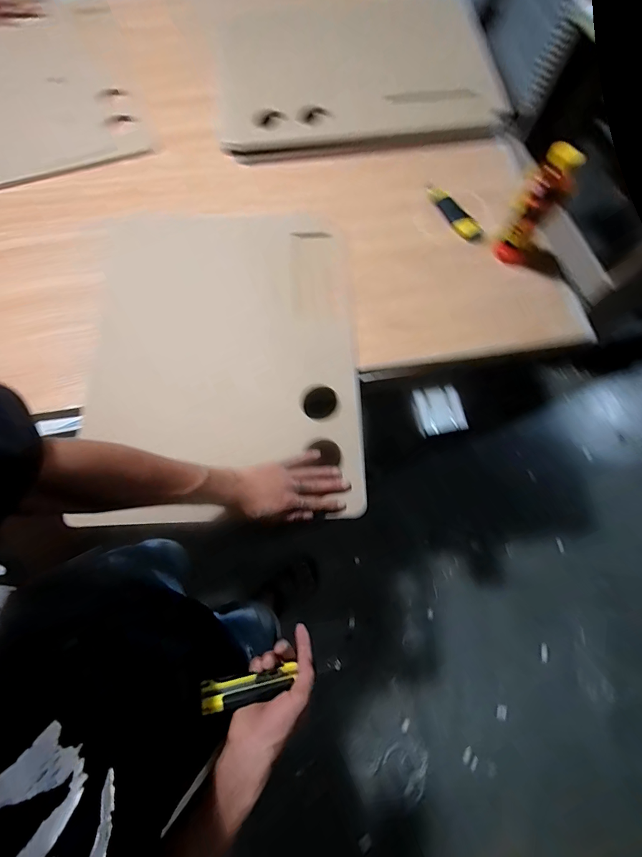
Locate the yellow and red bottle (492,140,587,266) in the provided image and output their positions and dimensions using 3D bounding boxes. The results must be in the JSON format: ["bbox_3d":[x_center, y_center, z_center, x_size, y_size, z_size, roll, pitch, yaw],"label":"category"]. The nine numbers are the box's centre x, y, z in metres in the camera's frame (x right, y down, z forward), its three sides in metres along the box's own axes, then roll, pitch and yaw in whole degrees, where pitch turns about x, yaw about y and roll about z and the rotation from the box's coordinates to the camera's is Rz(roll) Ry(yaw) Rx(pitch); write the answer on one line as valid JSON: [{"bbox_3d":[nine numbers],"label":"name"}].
[{"bbox_3d":[0.367,-0.378,0.641,0.071,0.200,0.055,33,73,10],"label":"yellow and red bottle"}]

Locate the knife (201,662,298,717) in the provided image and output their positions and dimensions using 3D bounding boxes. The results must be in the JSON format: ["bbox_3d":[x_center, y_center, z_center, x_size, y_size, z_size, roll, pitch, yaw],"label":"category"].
[{"bbox_3d":[-0.089,0.316,0.450,0.109,0.026,0.030,-4,70,-17],"label":"knife"}]

